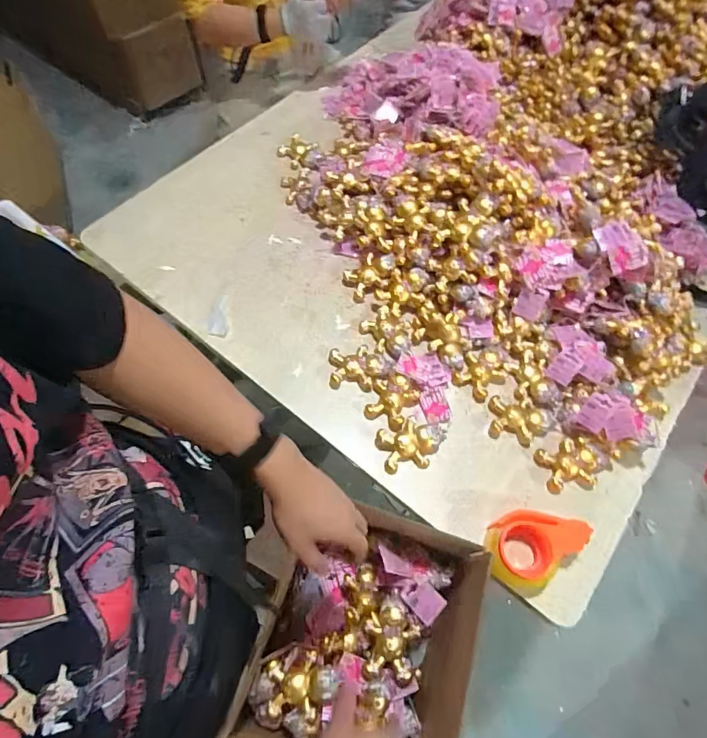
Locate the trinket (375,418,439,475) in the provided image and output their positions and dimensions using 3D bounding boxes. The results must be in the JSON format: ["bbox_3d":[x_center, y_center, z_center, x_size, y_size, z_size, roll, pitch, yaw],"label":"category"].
[{"bbox_3d":[0.094,0.136,0.781,0.097,0.033,0.078,-17,65,-10],"label":"trinket"}]

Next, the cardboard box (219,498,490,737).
[{"bbox_3d":[0.026,0.412,0.670,0.276,0.188,0.347,20,64,8],"label":"cardboard box"}]

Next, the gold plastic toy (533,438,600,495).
[{"bbox_3d":[0.374,0.163,0.776,0.103,0.028,0.087,-8,63,-6],"label":"gold plastic toy"}]

